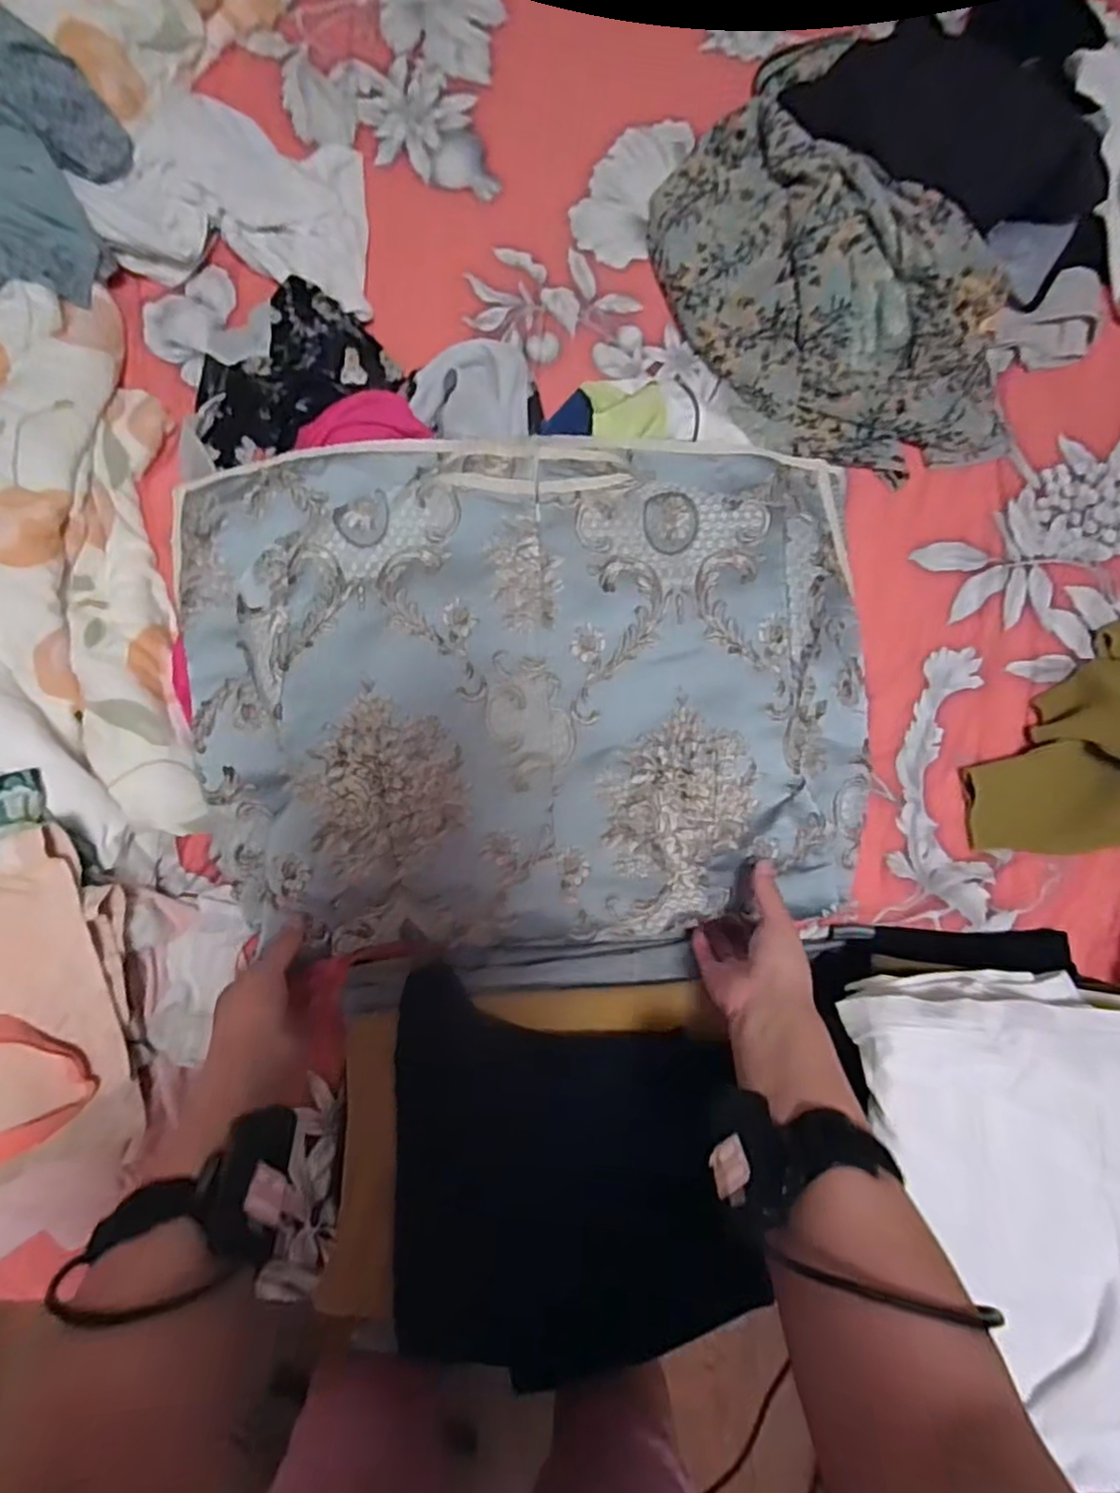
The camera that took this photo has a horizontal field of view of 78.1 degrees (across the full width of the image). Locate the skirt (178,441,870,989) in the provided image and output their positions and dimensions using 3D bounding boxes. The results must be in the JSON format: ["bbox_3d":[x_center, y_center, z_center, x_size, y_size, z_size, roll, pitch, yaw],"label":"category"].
[{"bbox_3d":[-0.016,-0.039,0.602,0.586,0.086,0.471,-3,83,-2],"label":"skirt"}]

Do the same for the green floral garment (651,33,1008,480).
[{"bbox_3d":[0.267,-0.482,0.695,0.269,0.092,0.469,-29,85,-5],"label":"green floral garment"}]

